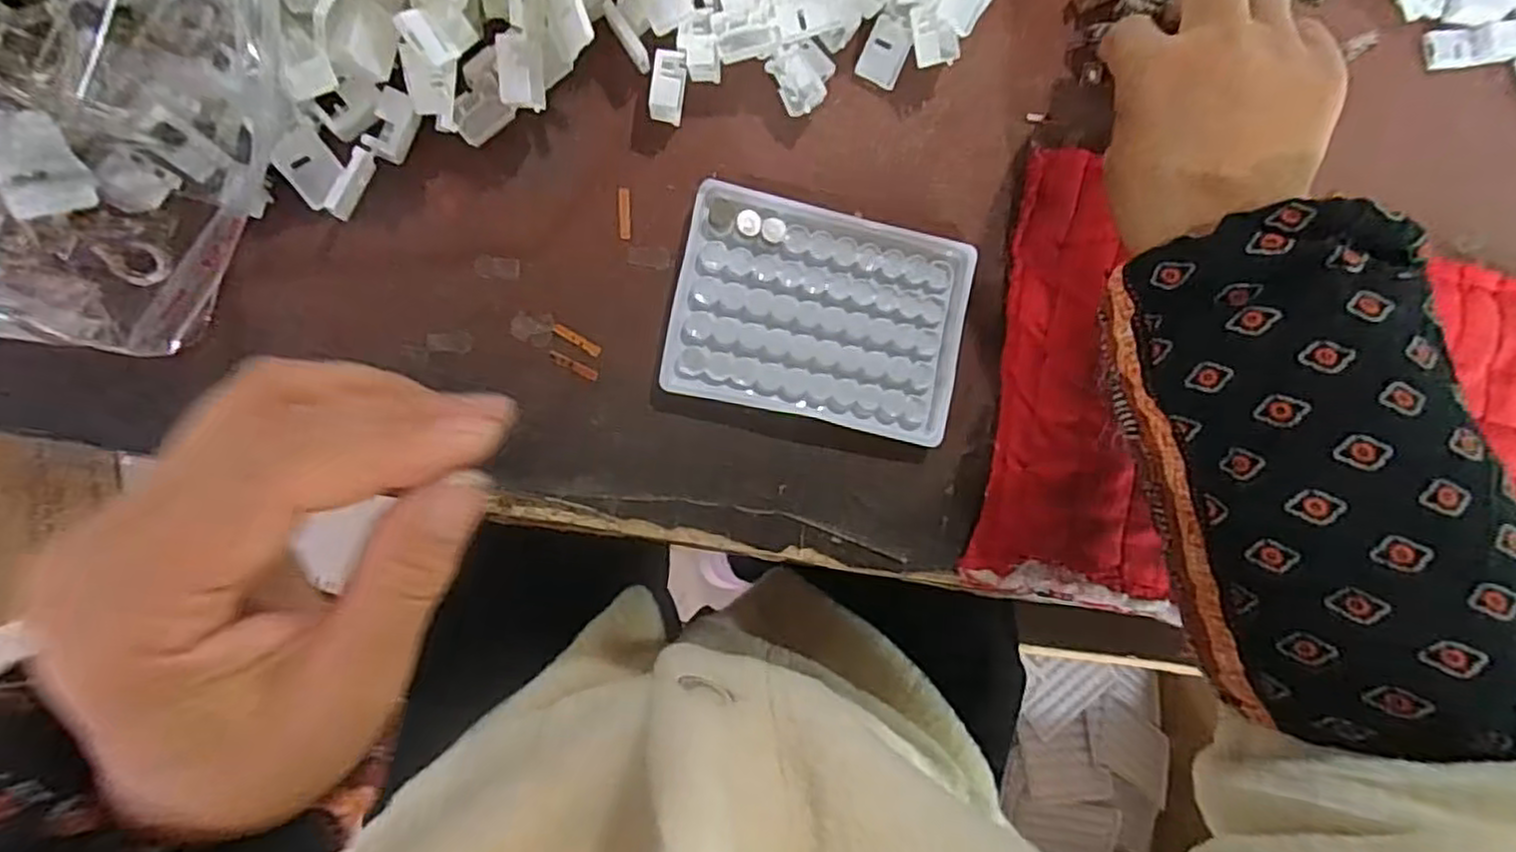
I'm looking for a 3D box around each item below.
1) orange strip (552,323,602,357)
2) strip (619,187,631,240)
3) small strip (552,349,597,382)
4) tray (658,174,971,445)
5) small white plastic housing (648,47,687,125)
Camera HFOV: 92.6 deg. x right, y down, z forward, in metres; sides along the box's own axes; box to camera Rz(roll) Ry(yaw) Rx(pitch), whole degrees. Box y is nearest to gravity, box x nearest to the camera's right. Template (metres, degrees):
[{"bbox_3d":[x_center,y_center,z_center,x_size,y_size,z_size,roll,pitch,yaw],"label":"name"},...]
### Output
[{"bbox_3d":[-0.078,-0.037,0.312,0.022,0.004,0.005,29,86,-9],"label":"orange strip"},{"bbox_3d":[-0.058,-0.093,0.315,0.005,0.004,0.023,-2,92,-10],"label":"strip"},{"bbox_3d":[-0.079,-0.026,0.310,0.022,0.004,0.005,26,87,-9],"label":"small strip"},{"bbox_3d":[0.029,-0.051,0.324,0.128,0.008,0.094,12,87,-9],"label":"tray"},{"bbox_3d":[-0.039,-0.146,0.312,0.014,0.015,0.026,7,88,-10],"label":"small white plastic housing"}]

